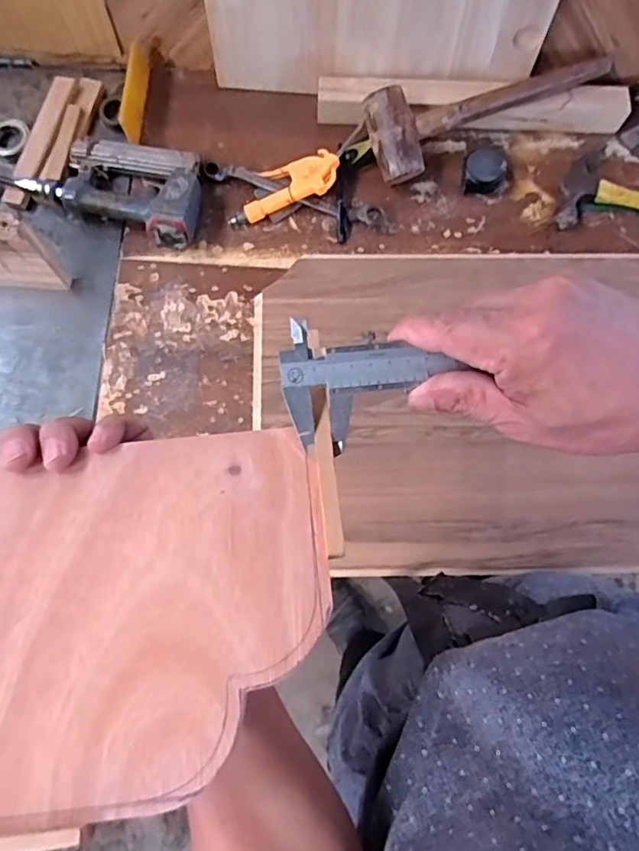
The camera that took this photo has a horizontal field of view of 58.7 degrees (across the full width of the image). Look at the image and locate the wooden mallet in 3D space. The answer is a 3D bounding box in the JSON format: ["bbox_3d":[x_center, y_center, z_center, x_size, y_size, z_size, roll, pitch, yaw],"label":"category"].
[{"bbox_3d":[0.229,-0.413,0.742,0.333,0.056,0.098,-18,78,-5],"label":"wooden mallet"}]

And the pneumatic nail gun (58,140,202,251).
[{"bbox_3d":[-0.244,-0.313,0.743,0.190,0.053,0.134,14,77,2],"label":"pneumatic nail gun"}]

